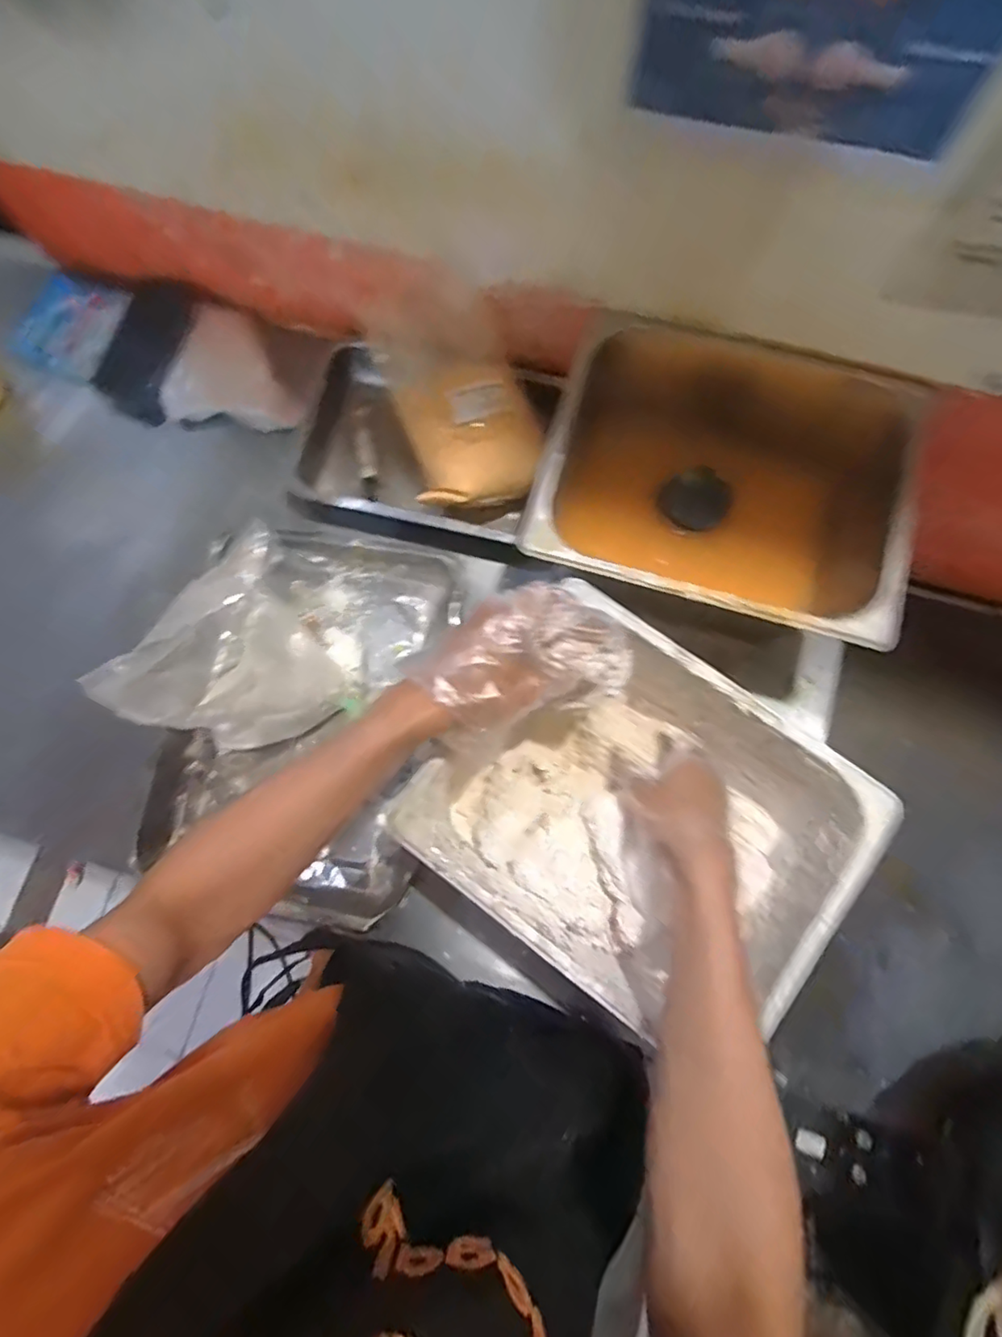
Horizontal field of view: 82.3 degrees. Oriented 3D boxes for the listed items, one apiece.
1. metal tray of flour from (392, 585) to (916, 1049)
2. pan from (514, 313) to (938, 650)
[{"bbox_3d":[0.115,0.127,0.510,0.314,0.123,0.265,37,81,8],"label":"metal tray of flour"},{"bbox_3d":[0.217,-0.185,0.543,0.333,0.073,0.280,18,79,5],"label":"pan"}]

